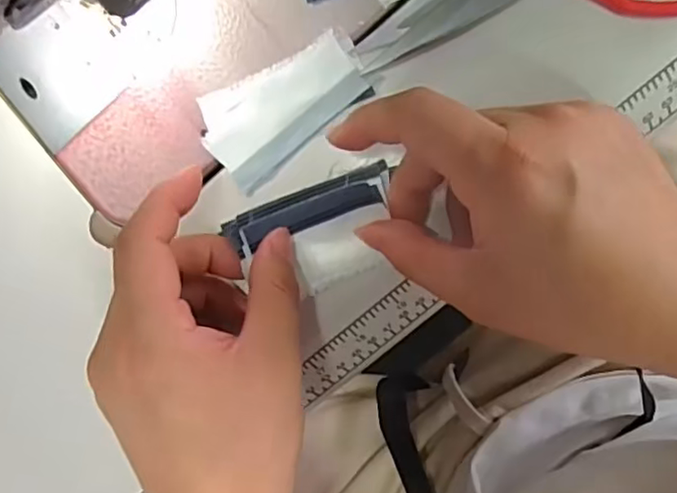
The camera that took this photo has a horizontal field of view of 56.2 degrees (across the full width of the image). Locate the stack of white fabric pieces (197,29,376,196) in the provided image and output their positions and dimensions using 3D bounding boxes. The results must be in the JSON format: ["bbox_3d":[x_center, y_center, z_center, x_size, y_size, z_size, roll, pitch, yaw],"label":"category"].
[{"bbox_3d":[-0.024,-0.063,0.286,0.077,0.005,0.043,-32,89,10],"label":"stack of white fabric pieces"}]

